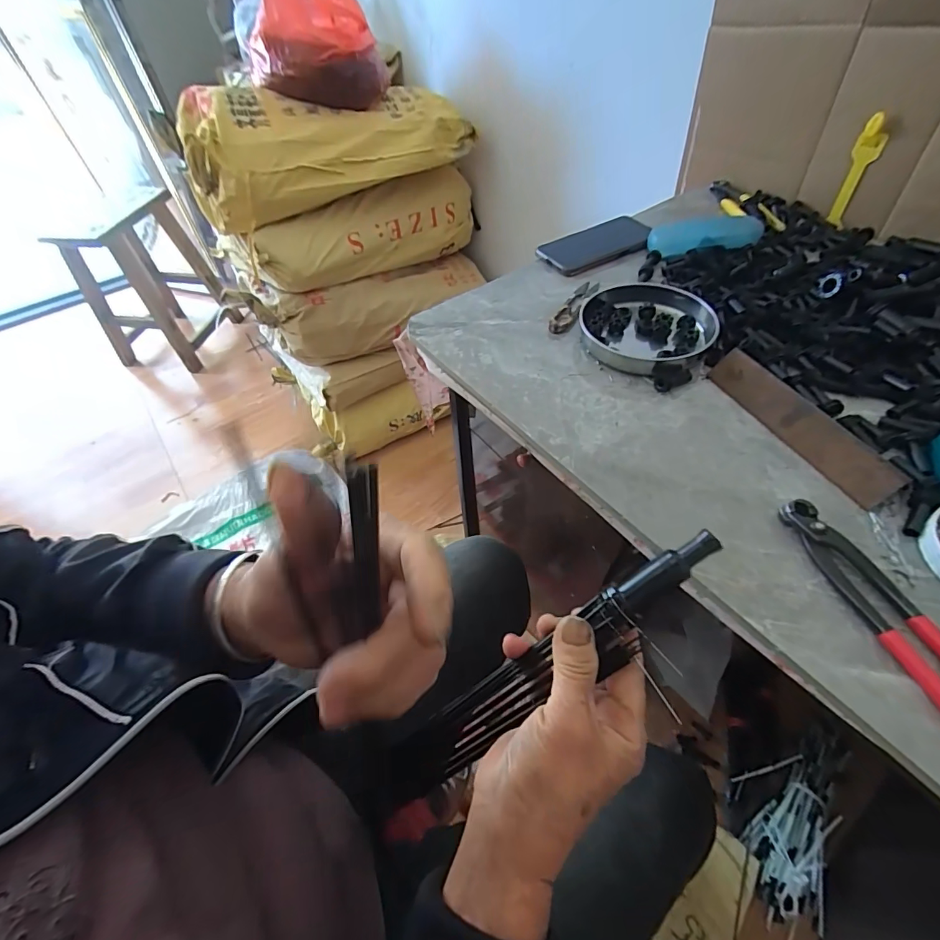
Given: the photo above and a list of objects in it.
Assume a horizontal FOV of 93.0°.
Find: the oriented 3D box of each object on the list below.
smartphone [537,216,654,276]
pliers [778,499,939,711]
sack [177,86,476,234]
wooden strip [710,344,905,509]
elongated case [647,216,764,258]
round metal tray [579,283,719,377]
[{"bbox_3d":[0.172,-0.313,0.623,0.152,0.014,0.084,-25,57,-12],"label":"smartphone"},{"bbox_3d":[0.287,0.104,0.296,0.038,0.016,0.196,-18,54,-9],"label":"pliers"},{"bbox_3d":[-0.320,-0.740,0.992,0.601,0.171,0.278,-24,55,-13],"label":"sack"},{"bbox_3d":[0.290,-0.044,0.399,0.006,0.037,0.178,6,42,-40],"label":"wooden strip"},{"bbox_3d":[0.329,-0.326,0.615,0.158,0.033,0.053,-3,53,3],"label":"elongated case"},{"bbox_3d":[0.192,-0.161,0.494,0.139,0.022,0.131,-2,53,3],"label":"round metal tray"}]

